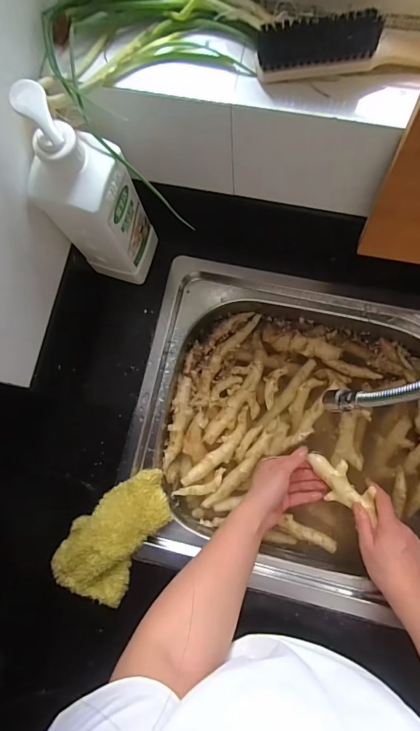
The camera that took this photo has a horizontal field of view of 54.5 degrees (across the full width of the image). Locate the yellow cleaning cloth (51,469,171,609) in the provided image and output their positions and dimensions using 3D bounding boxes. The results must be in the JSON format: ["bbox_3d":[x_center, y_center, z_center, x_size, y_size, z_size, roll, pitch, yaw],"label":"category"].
[{"bbox_3d":[-0.118,0.210,0.517,0.095,0.039,0.164,31,84,8],"label":"yellow cleaning cloth"}]

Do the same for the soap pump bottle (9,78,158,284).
[{"bbox_3d":[-0.130,-0.181,0.445,0.075,0.275,0.076,19,83,6],"label":"soap pump bottle"}]

